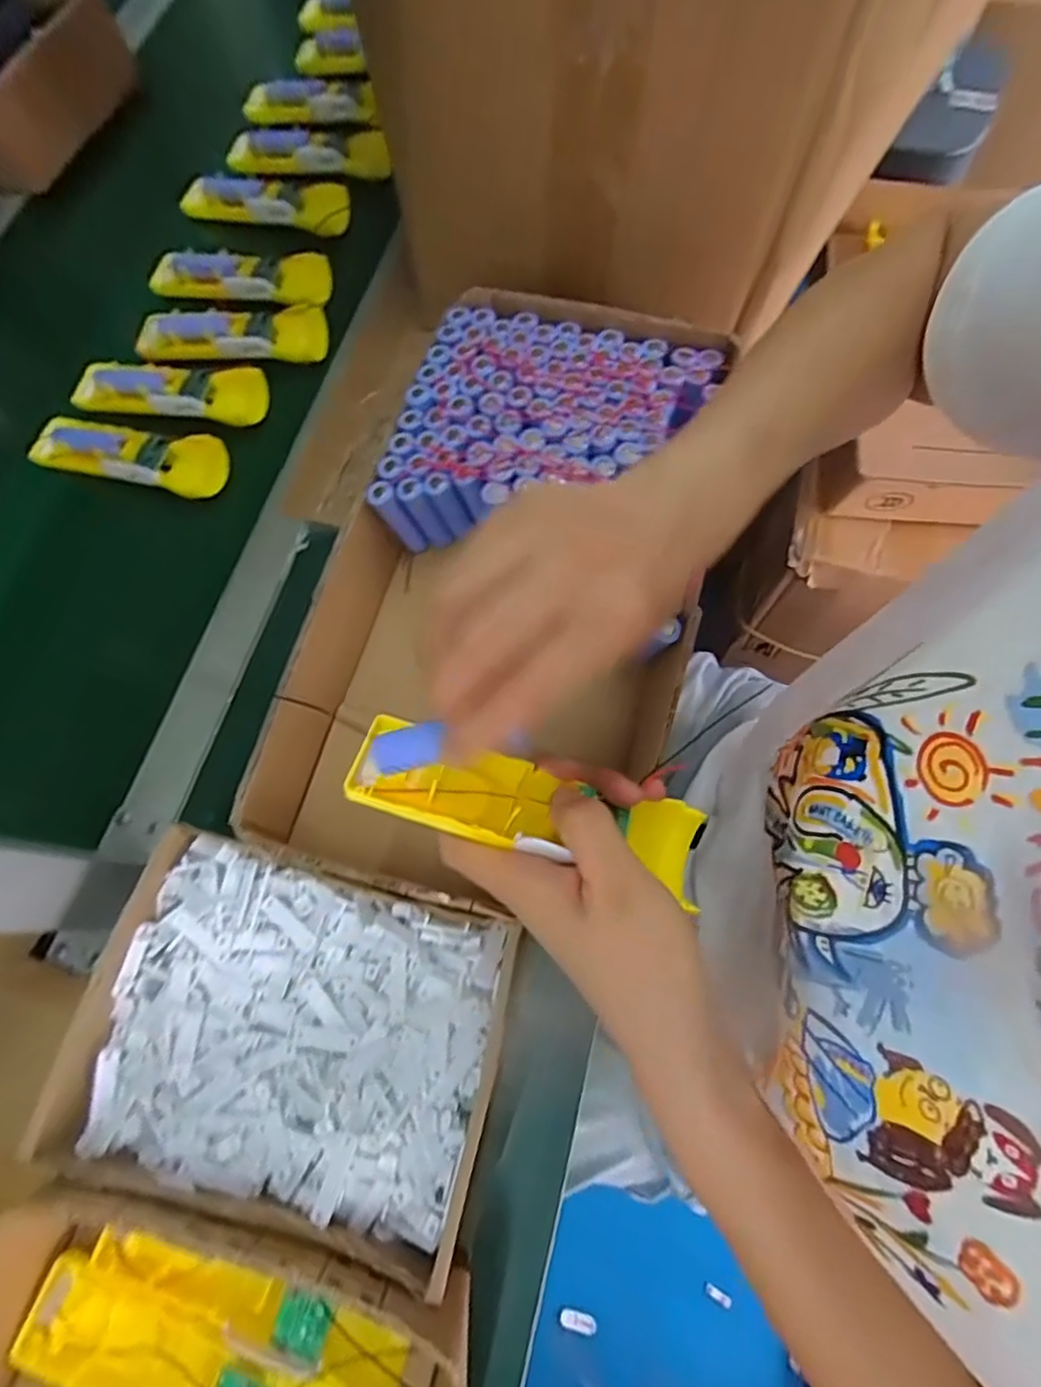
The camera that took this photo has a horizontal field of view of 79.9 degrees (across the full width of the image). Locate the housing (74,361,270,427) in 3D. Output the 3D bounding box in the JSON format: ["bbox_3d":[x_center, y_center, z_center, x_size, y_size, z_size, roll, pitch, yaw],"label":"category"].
[{"bbox_3d":[-0.291,-0.254,0.519,0.155,0.022,0.047,5,72,4],"label":"housing"}]

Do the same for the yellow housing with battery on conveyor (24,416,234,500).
[{"bbox_3d":[-0.313,-0.194,0.499,0.160,0.019,0.049,14,73,7],"label":"yellow housing with battery on conveyor"}]

